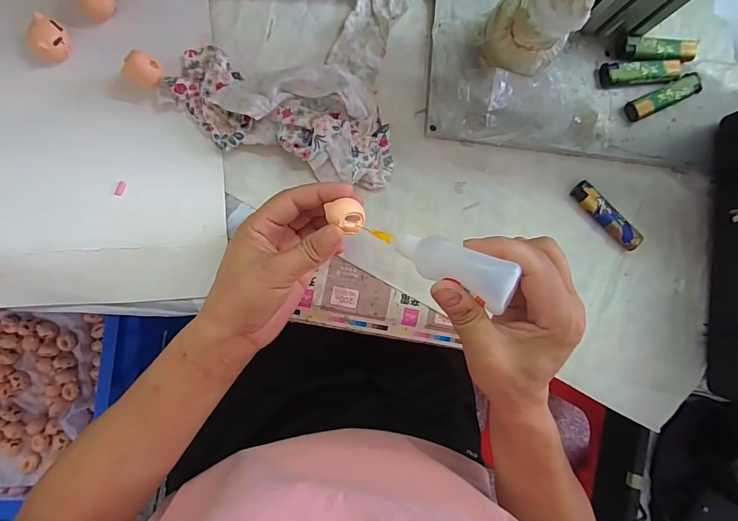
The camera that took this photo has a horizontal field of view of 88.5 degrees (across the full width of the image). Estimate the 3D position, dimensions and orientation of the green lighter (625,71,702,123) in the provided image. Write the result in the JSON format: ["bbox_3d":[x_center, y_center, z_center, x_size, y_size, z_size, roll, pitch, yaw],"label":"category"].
[{"bbox_3d":[0.290,-0.161,0.369,0.084,0.009,0.020,-25,93,-9],"label":"green lighter"}]

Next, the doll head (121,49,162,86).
[{"bbox_3d":[-0.177,-0.149,0.299,0.024,0.022,0.021,25,85,-8],"label":"doll head"}]

